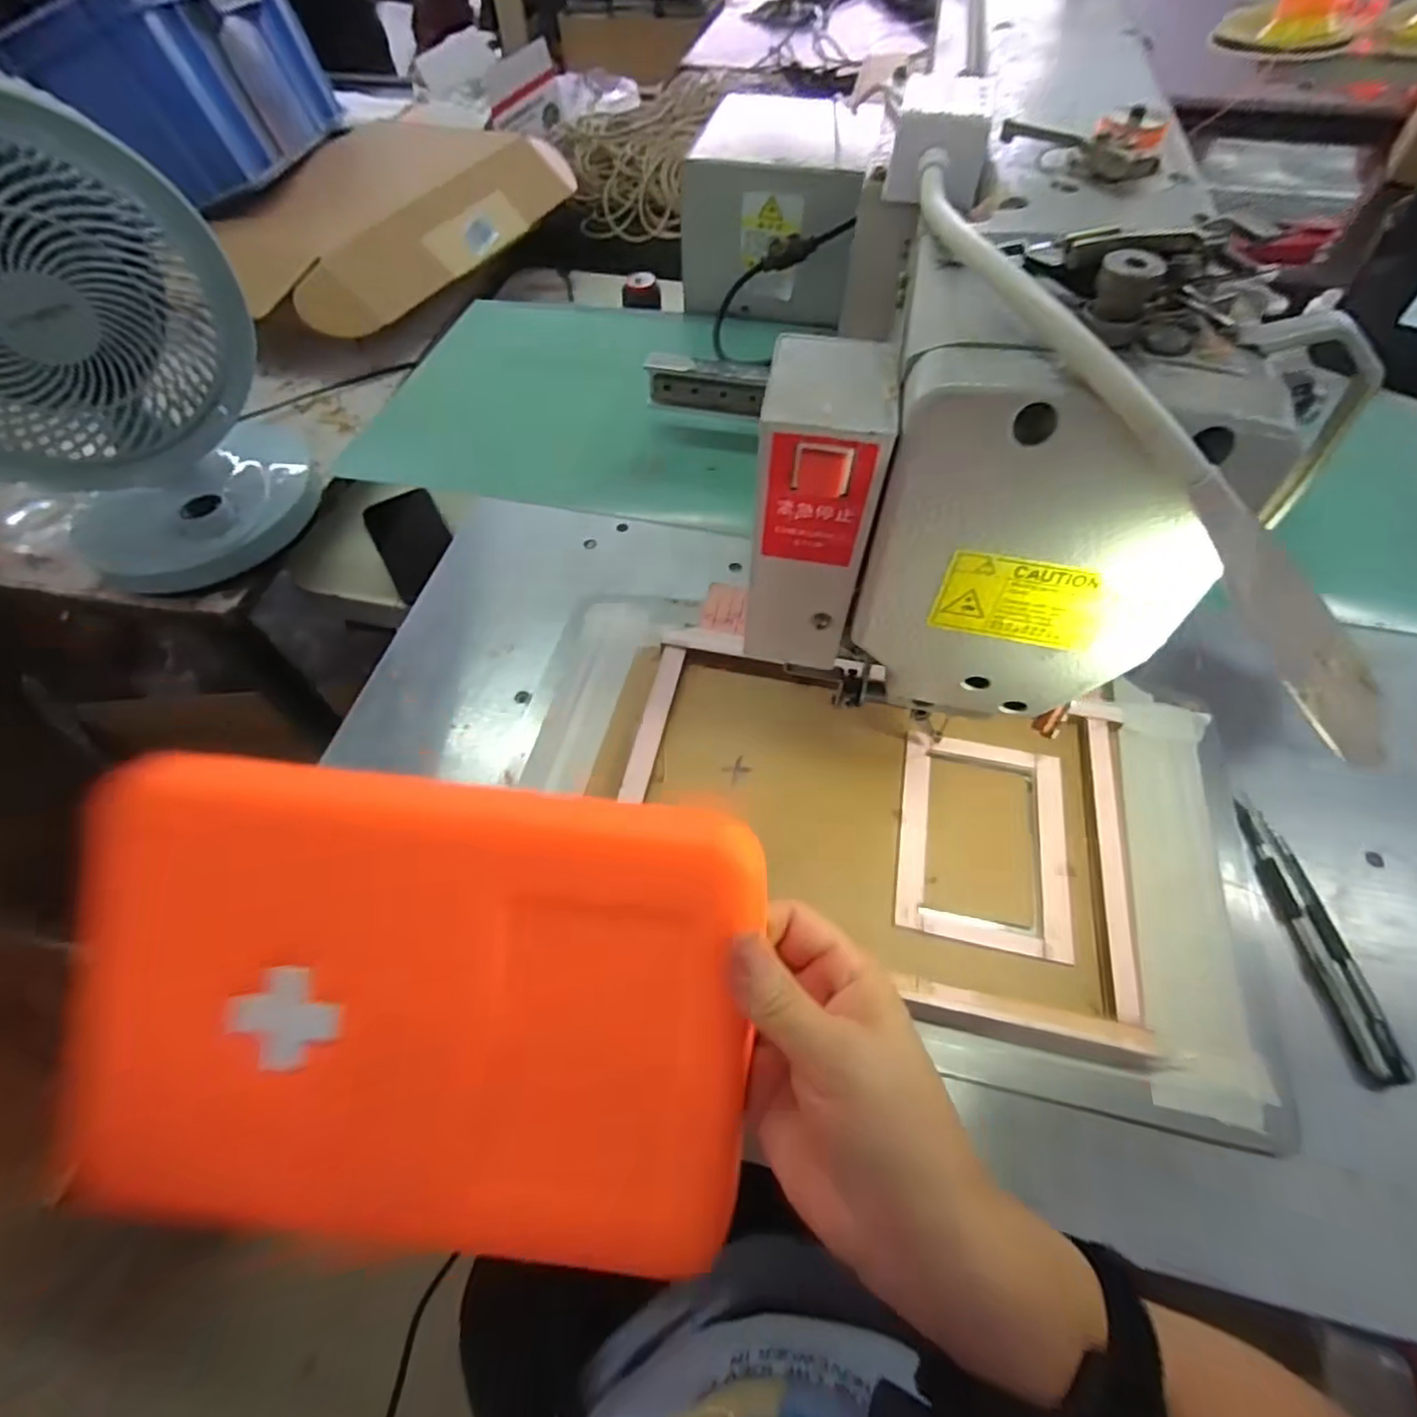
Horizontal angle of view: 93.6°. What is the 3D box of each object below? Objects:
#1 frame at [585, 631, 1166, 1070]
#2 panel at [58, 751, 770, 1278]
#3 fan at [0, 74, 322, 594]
[{"bbox_3d":[0.084,0.059,0.394,0.307,0.014,0.203,12,58,7],"label":"frame"},{"bbox_3d":[-0.111,0.114,0.253,0.248,0.020,0.175,6,92,1],"label":"panel"},{"bbox_3d":[-0.445,-0.246,0.470,0.220,0.295,0.162,-38,65,-21],"label":"fan"}]

